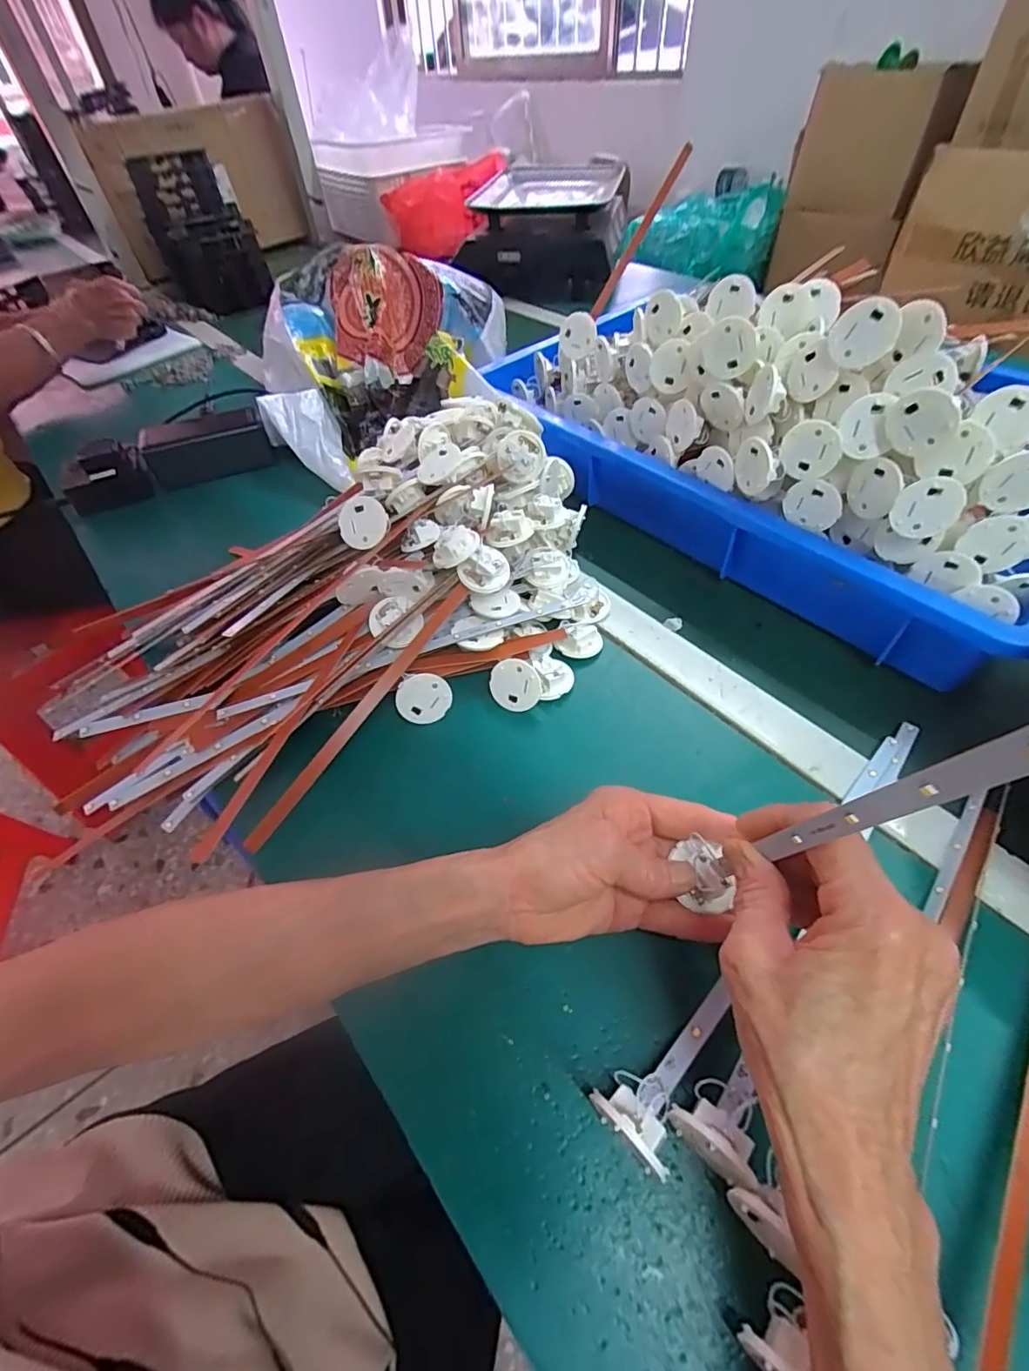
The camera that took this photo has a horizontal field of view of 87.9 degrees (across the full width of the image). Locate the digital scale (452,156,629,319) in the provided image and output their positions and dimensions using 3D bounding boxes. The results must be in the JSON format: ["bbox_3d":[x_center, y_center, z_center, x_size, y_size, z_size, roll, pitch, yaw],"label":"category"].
[{"bbox_3d":[0.058,-0.844,1.000,0.258,0.136,0.353,4,51,7],"label":"digital scale"}]

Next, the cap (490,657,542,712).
[{"bbox_3d":[0.000,0.000,0.387,0.038,0.038,0.005,33,23,5],"label":"cap"}]

